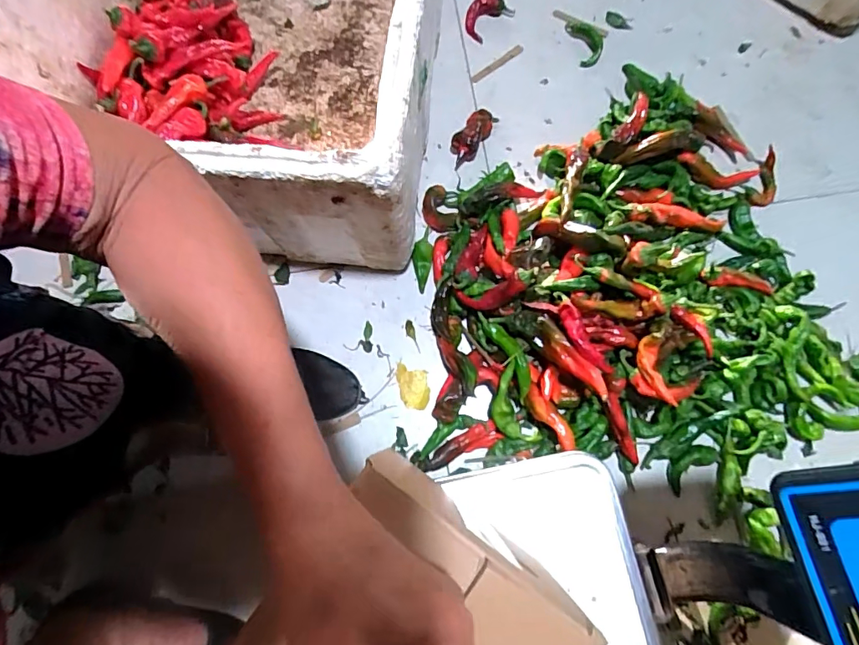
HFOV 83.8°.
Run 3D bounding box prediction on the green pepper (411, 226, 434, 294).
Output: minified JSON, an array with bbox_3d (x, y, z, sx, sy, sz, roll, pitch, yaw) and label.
[{"bbox_3d":[-0.010,-0.087,0.656,0.028,0.015,0.089,9,78,4],"label":"green pepper"}]

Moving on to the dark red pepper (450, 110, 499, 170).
[{"bbox_3d":[0.062,-0.269,0.689,0.039,0.042,0.101,32,80,8],"label":"dark red pepper"}]

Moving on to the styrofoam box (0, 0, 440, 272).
[{"bbox_3d":[-0.212,-0.401,0.603,0.435,0.240,0.625,4,78,3],"label":"styrofoam box"}]

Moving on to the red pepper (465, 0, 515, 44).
[{"bbox_3d":[0.088,-0.481,0.749,0.085,0.034,0.047,-44,80,-7],"label":"red pepper"}]

